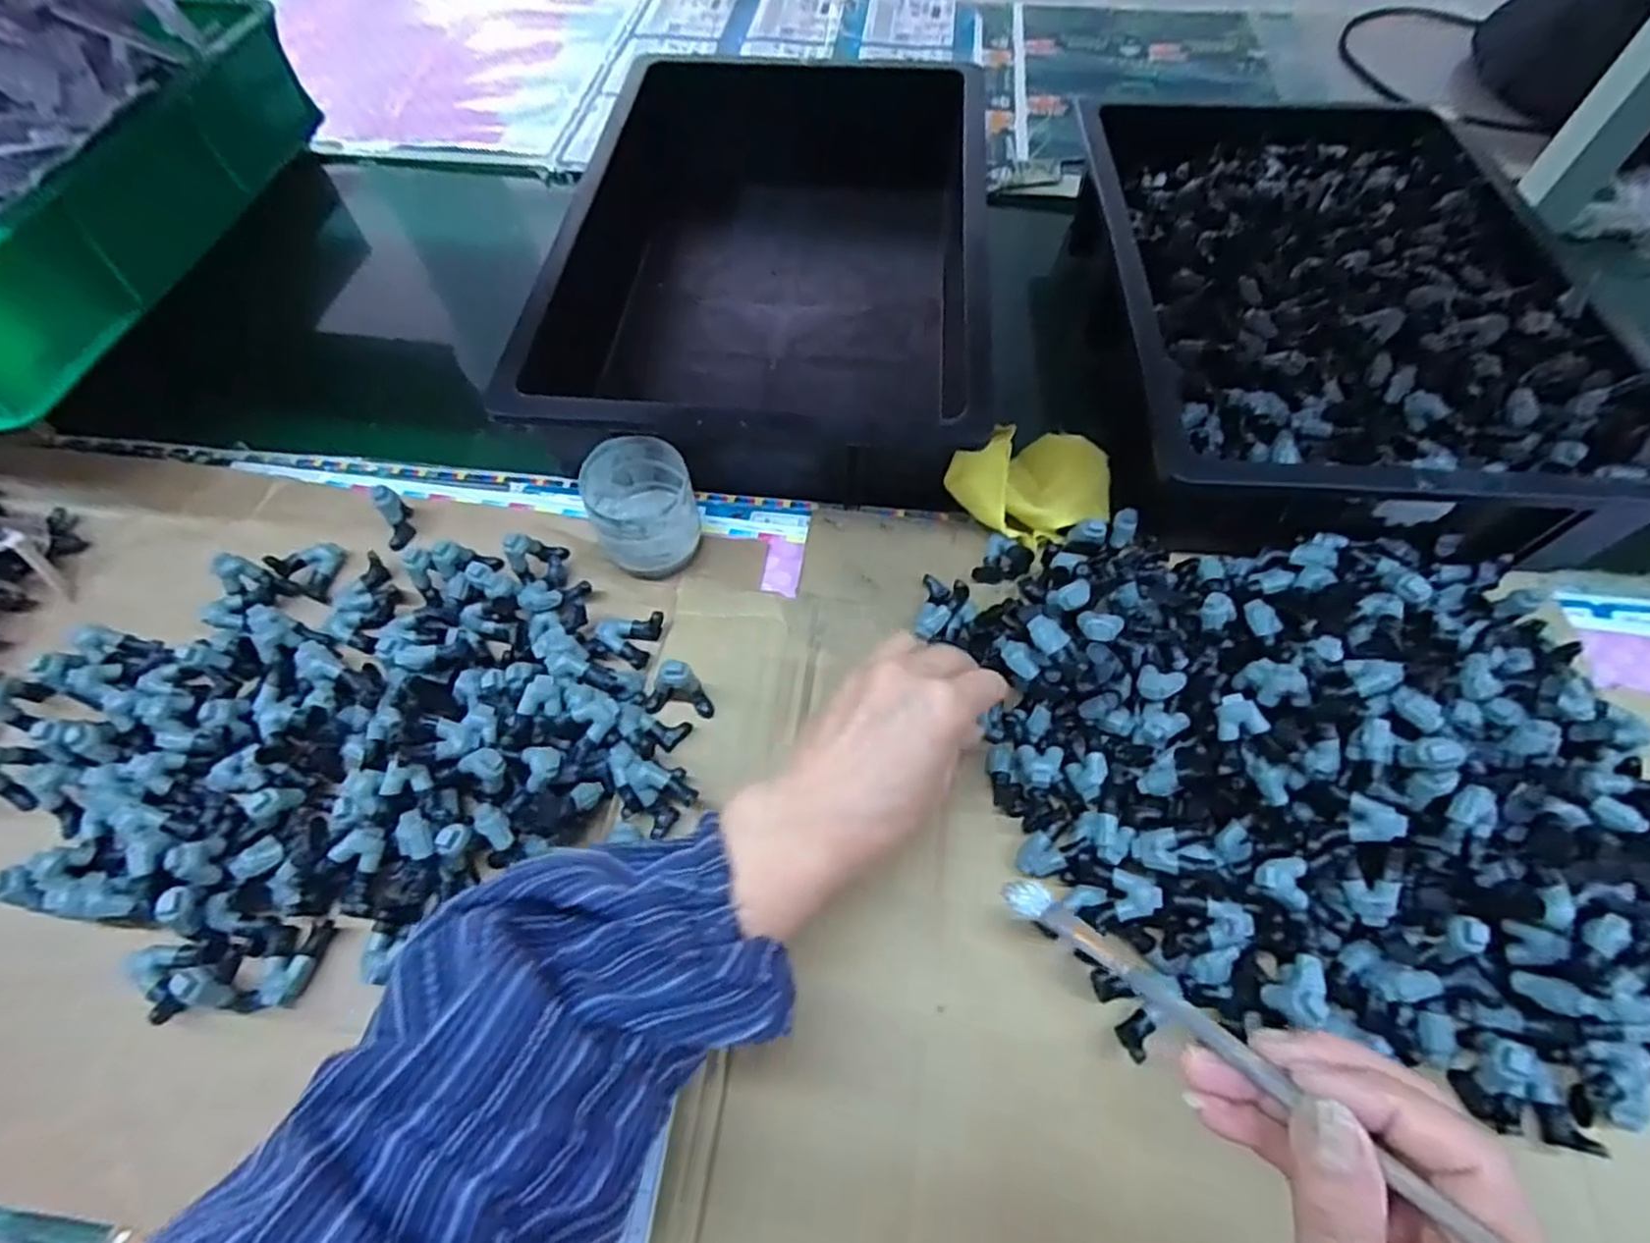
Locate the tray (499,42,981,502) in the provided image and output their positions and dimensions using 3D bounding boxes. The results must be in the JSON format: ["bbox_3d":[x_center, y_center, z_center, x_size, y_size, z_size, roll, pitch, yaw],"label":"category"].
[{"bbox_3d":[-0.034,-0.275,0.559,0.326,0.084,0.412,4,60,4],"label":"tray"}]

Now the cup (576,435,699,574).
[{"bbox_3d":[-0.114,-0.071,0.452,0.062,0.068,0.062,0,62,1],"label":"cup"}]

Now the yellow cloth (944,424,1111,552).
[{"bbox_3d":[0.142,-0.091,0.465,0.104,0.055,0.082,-34,66,-16],"label":"yellow cloth"}]

